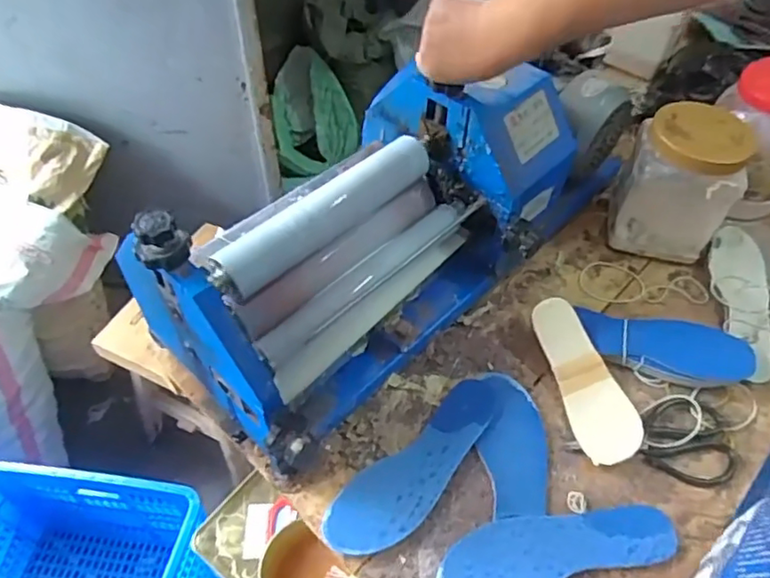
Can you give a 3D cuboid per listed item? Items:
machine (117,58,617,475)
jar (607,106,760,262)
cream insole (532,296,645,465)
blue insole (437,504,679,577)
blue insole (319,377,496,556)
[{"bbox_3d":[0.034,-0.095,0.669,0.582,0.247,0.232,-34,60,-30],"label":"machine"},{"bbox_3d":[0.378,-0.137,0.778,0.123,0.172,0.108,14,52,9],"label":"jar"},{"bbox_3d":[0.226,0.098,0.662,0.070,0.049,0.183,-12,53,-11],"label":"cream insole"},{"bbox_3d":[0.163,0.245,0.559,0.235,0.019,0.073,-13,53,-12],"label":"blue insole"},{"bbox_3d":[0.036,0.181,0.613,0.074,0.014,0.230,37,59,24],"label":"blue insole"}]

